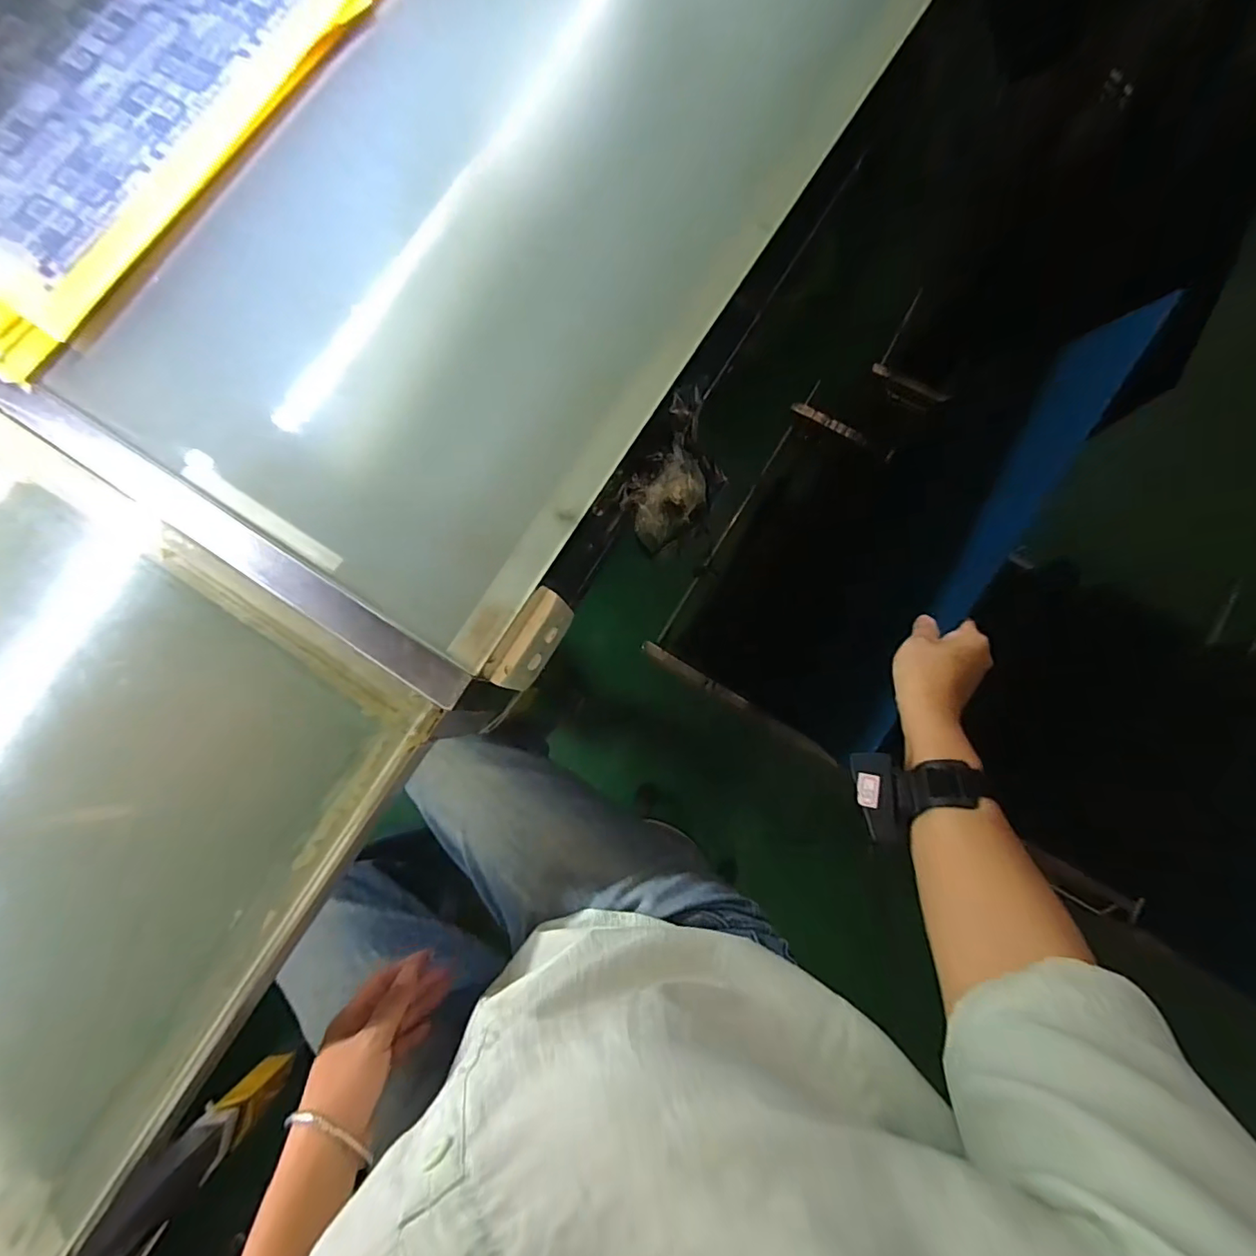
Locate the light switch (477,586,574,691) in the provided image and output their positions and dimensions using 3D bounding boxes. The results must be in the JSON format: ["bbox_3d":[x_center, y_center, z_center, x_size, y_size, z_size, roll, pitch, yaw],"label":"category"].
[{"bbox_3d":[-0.081,0.013,0.458,0.028,0.077,0.087,34,85,6],"label":"light switch"}]

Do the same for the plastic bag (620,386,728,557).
[{"bbox_3d":[0.041,-0.127,0.457,0.069,0.066,0.102,33,84,6],"label":"plastic bag"}]

